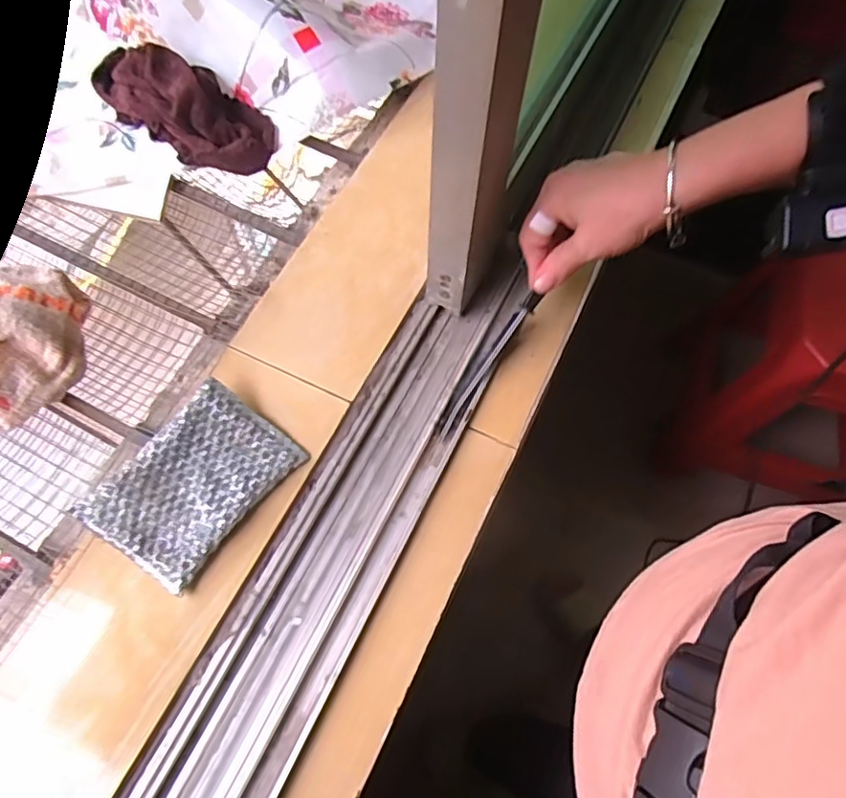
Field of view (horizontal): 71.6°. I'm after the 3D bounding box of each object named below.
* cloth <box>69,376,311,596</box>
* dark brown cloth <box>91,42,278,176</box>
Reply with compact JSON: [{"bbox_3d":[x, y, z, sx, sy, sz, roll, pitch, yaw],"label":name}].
[{"bbox_3d":[-0.160,0.059,0.418,0.089,0.033,0.130,34,69,14],"label":"cloth"},{"bbox_3d":[-0.229,-0.284,0.552,0.187,0.047,0.084,33,70,16],"label":"dark brown cloth"}]

